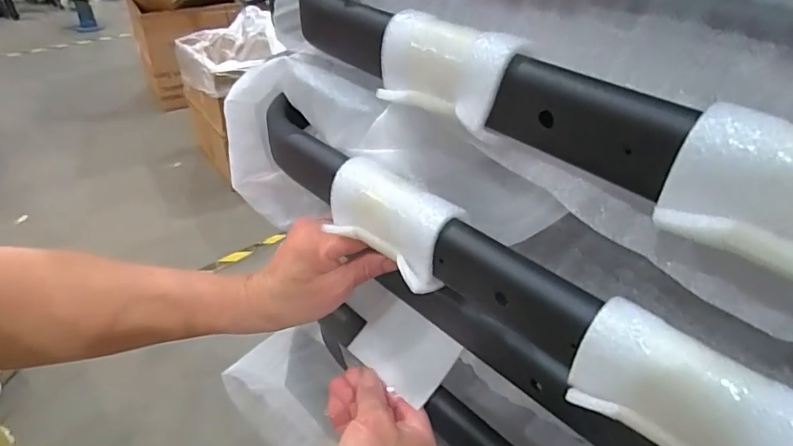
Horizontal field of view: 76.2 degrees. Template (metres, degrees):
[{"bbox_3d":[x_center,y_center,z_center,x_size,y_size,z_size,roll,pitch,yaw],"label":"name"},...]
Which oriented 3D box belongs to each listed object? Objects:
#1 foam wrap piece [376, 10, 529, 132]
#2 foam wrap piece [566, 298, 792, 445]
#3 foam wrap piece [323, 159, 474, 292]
[{"bbox_3d":[0.023,-0.080,0.264,0.027,0.044,0.082,-27,44,-33],"label":"foam wrap piece"},{"bbox_3d":[0.111,0.069,0.194,0.032,0.041,0.081,-29,46,-35],"label":"foam wrap piece"},{"bbox_3d":[-0.005,-0.002,0.295,0.083,0.044,0.031,28,43,32],"label":"foam wrap piece"}]

